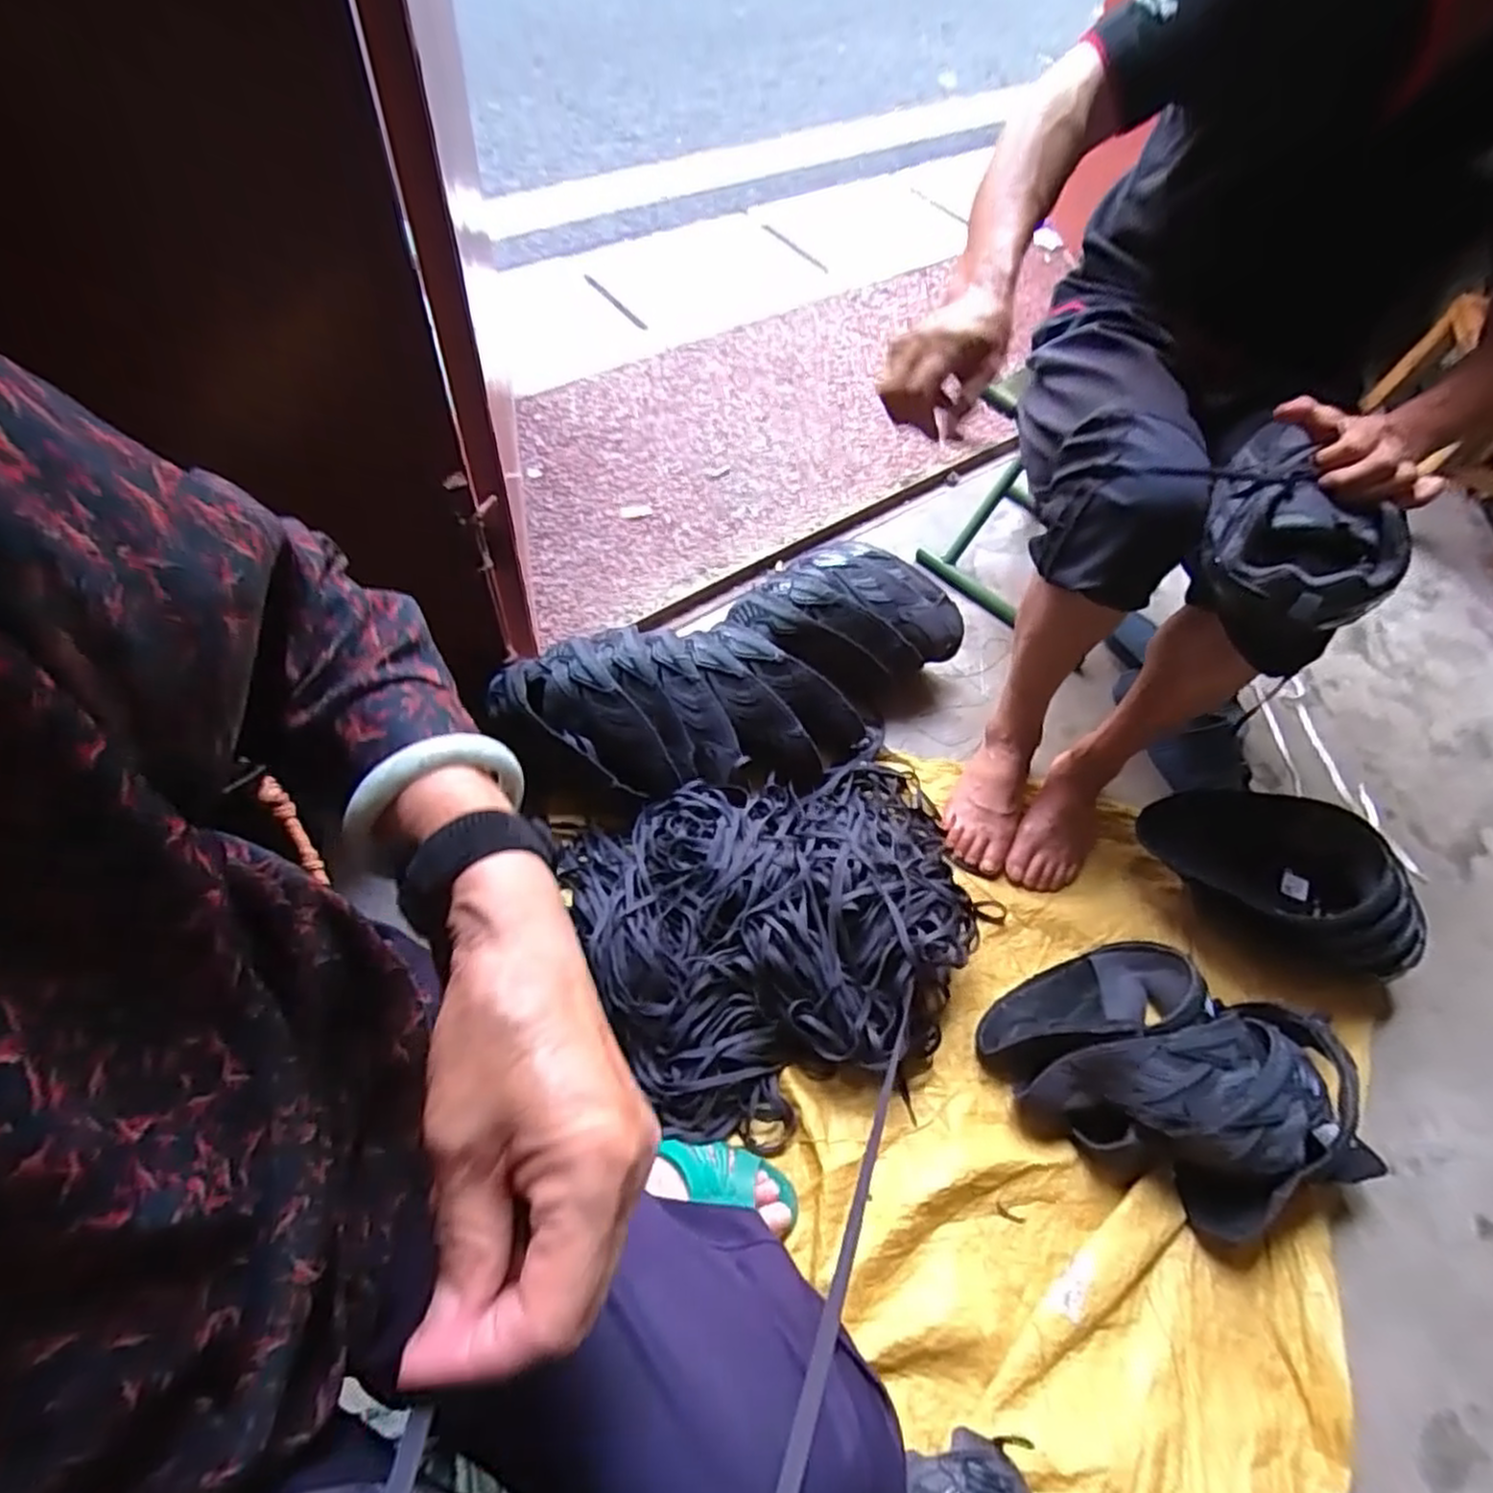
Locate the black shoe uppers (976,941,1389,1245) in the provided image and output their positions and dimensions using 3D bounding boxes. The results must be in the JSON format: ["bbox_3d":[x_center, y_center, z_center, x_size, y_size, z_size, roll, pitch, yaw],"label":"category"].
[{"bbox_3d":[0.449,0.327,0.767,0.359,0.135,0.226,32,61,14],"label":"black shoe uppers"}]

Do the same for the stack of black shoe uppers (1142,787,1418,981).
[{"bbox_3d":[0.609,0.157,0.876,0.305,0.161,0.137,40,63,18],"label":"stack of black shoe uppers"}]

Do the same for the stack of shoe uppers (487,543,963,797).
[{"bbox_3d":[0.008,-0.075,0.958,0.586,0.134,0.240,-20,62,-17],"label":"stack of shoe uppers"}]

